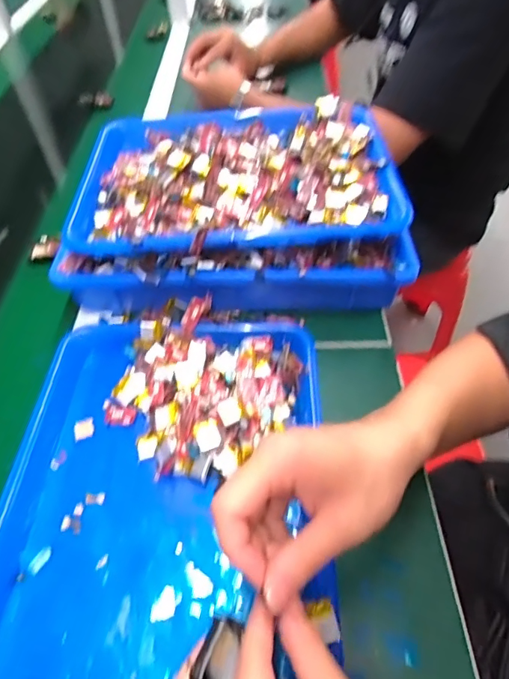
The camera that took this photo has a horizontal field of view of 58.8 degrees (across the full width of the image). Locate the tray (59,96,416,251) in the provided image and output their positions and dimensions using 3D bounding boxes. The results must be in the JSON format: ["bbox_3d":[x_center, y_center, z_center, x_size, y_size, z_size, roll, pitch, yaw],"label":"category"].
[{"bbox_3d":[-0.020,-0.181,0.512,0.344,0.065,0.262,-2,52,0],"label":"tray"}]

